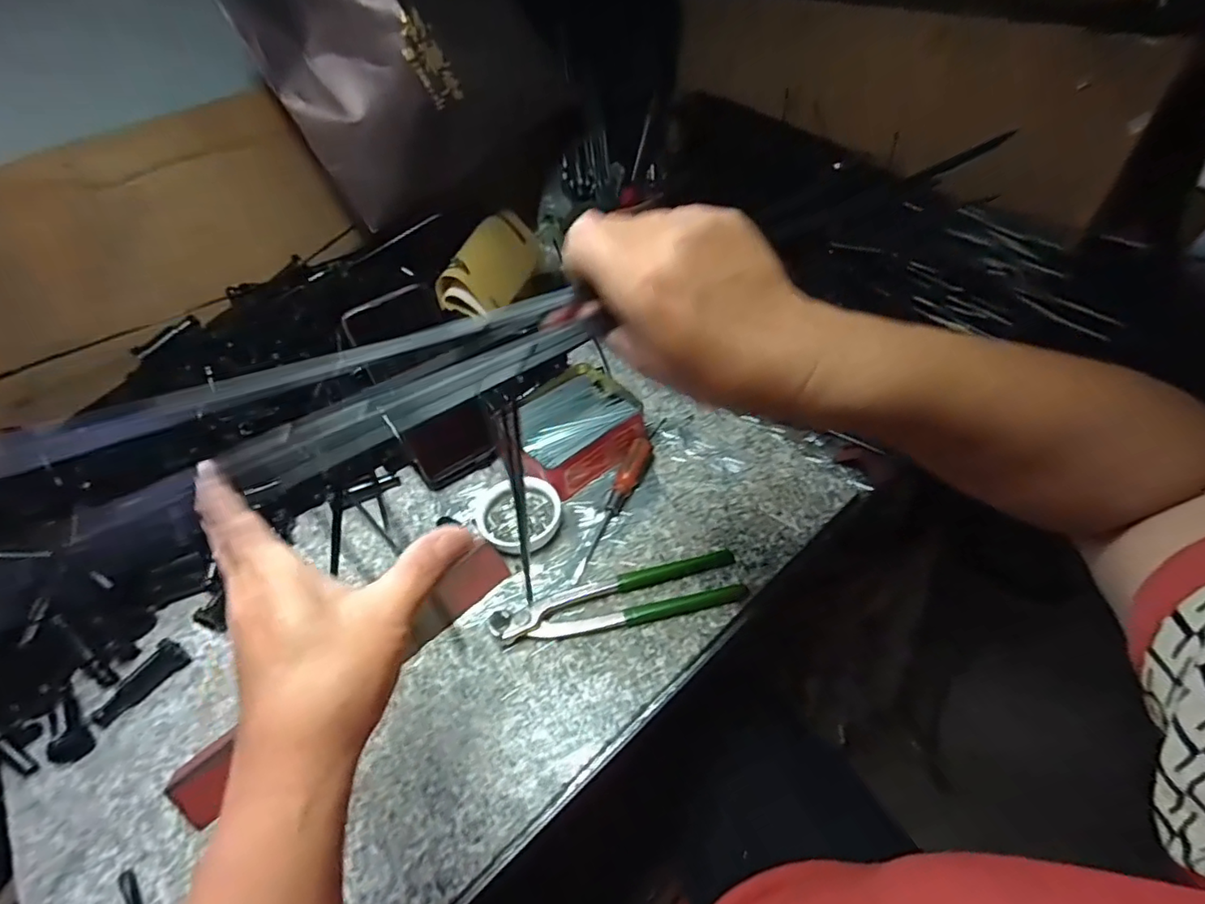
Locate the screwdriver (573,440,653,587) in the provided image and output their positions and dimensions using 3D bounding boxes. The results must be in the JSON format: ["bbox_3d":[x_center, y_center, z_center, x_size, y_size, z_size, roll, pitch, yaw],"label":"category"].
[{"bbox_3d":[0.008,0.047,0.504,0.020,0.024,0.145,16,52,20],"label":"screwdriver"}]

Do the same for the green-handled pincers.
[{"bbox_3d":[0.014,0.118,0.449,0.196,0.018,0.043,-15,48,-6],"label":"green-handled pincers"}]

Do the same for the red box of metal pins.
[{"bbox_3d":[-0.029,-0.021,0.556,0.120,0.053,0.104,-32,52,-20],"label":"red box of metal pins"}]

